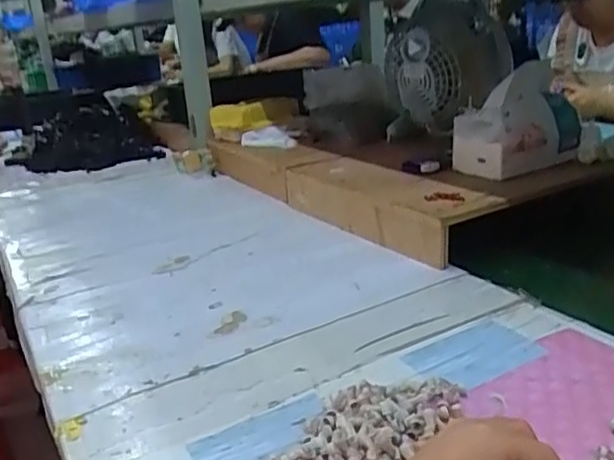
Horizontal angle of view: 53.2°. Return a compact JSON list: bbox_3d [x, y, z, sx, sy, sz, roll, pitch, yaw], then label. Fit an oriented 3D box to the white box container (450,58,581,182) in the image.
[{"bbox_3d":[0.300,-0.161,0.896,0.171,0.132,0.132,-20,23,-38],"label":"white box container"}]

